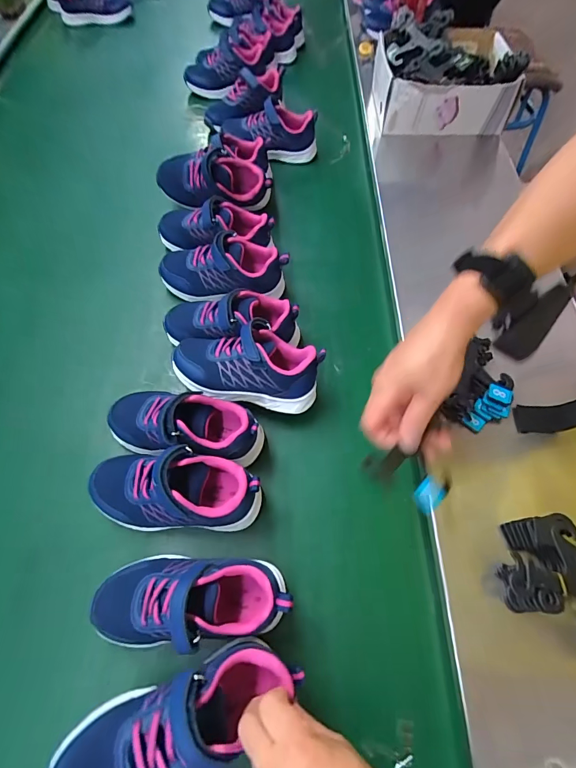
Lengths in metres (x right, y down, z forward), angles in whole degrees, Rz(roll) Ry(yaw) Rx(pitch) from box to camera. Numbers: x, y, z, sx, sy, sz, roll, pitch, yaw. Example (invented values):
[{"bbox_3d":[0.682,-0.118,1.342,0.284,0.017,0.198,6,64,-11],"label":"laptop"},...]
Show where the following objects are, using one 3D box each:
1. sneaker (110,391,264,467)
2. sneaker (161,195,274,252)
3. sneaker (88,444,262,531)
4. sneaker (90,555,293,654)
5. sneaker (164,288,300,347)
[{"bbox_3d":[-0.112,0.048,0.407,0.169,0.074,0.081,6,62,2],"label":"sneaker"},{"bbox_3d":[-0.107,-0.219,0.547,0.169,0.064,0.066,9,62,3],"label":"sneaker"},{"bbox_3d":[-0.112,0.105,0.378,0.170,0.078,0.071,2,62,-1],"label":"sneaker"},{"bbox_3d":[-0.085,0.189,0.335,0.170,0.076,0.069,0,62,-2],"label":"sneaker"},{"bbox_3d":[-0.072,-0.076,0.474,0.168,0.076,0.068,7,62,2],"label":"sneaker"}]

